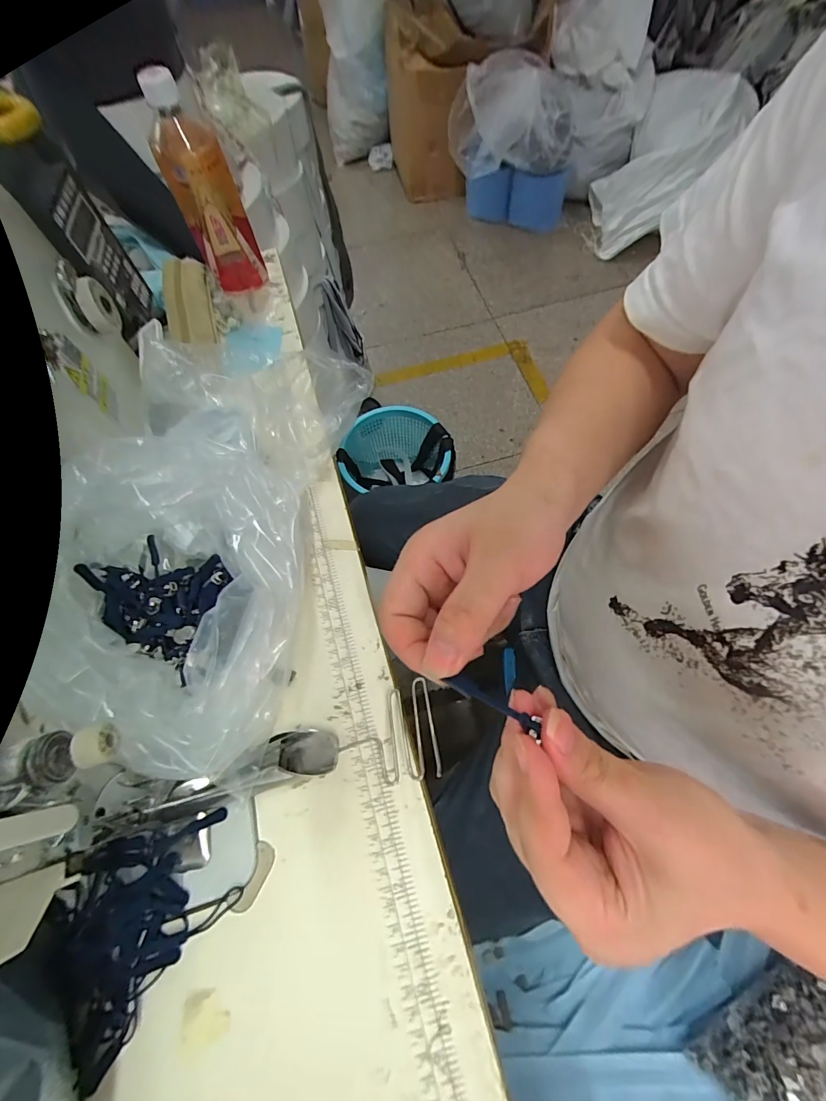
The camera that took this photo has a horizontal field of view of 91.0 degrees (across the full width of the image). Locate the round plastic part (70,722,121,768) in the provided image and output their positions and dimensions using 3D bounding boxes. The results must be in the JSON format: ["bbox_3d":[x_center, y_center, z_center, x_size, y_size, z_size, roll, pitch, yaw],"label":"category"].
[{"bbox_3d":[-0.158,0.097,0.202,0.014,0.014,0.018,-23,67,-7],"label":"round plastic part"}]

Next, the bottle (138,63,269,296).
[{"bbox_3d":[-0.226,-0.387,0.447,0.065,0.184,0.057,-28,68,-9],"label":"bottle"}]

